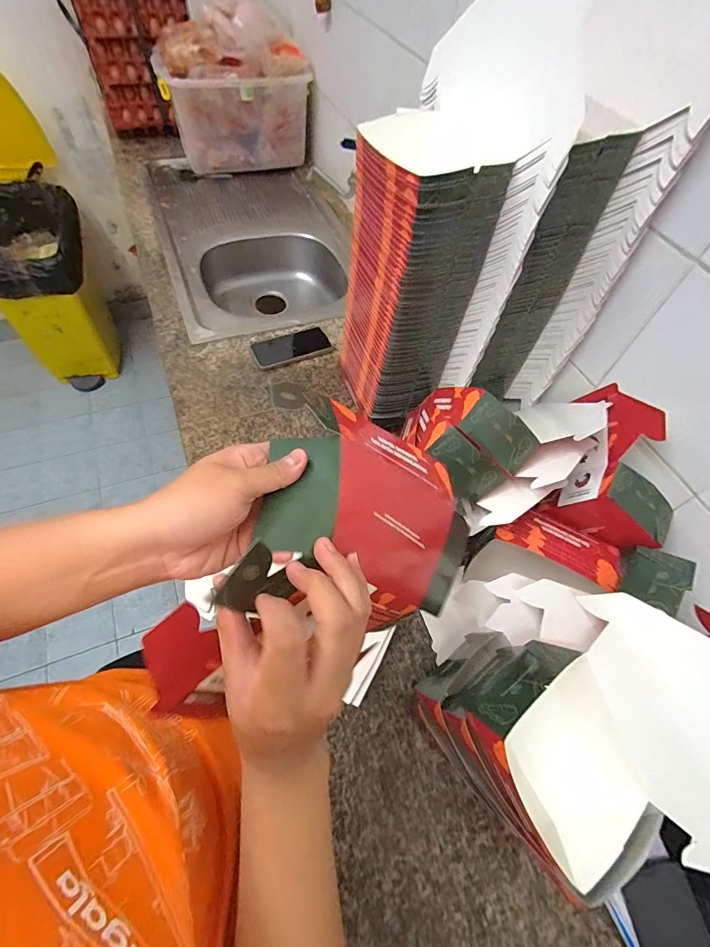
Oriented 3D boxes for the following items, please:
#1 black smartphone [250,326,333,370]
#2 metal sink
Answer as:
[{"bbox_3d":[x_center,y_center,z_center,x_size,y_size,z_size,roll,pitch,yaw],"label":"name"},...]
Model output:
[{"bbox_3d":[-0.140,-0.275,0.915,0.164,0.015,0.084,-18,61,-15],"label":"black smartphone"},{"bbox_3d":[-0.278,-0.626,1.239,0.495,0.186,0.812,-15,60,-15],"label":"metal sink"}]

